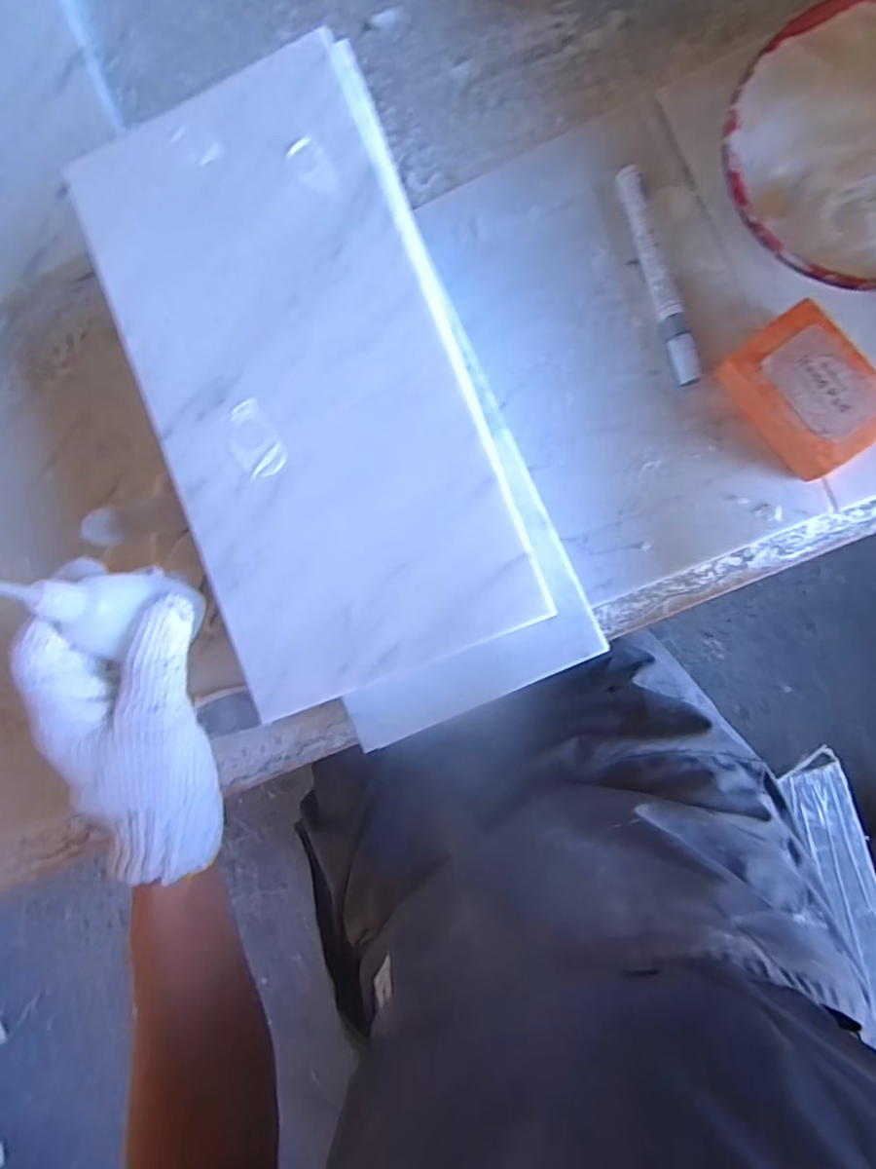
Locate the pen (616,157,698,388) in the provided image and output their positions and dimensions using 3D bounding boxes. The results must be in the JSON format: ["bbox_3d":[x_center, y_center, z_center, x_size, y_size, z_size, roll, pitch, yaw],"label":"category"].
[{"bbox_3d":[0.143,-0.201,0.371,0.015,0.019,0.147,-17,88,9],"label":"pen"}]

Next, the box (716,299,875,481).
[{"bbox_3d":[0.223,-0.114,0.349,0.063,0.037,0.090,-37,85,8],"label":"box"}]

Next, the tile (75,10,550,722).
[{"bbox_3d":[-0.066,-0.100,0.276,0.155,0.008,0.296,-20,87,8],"label":"tile"}]

